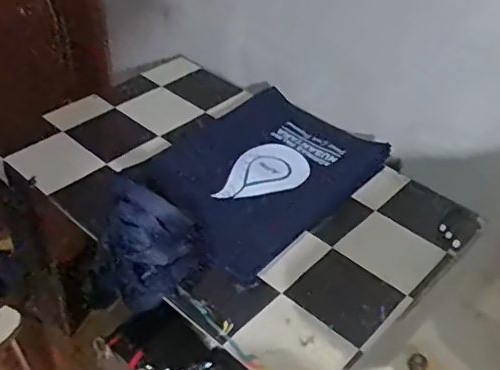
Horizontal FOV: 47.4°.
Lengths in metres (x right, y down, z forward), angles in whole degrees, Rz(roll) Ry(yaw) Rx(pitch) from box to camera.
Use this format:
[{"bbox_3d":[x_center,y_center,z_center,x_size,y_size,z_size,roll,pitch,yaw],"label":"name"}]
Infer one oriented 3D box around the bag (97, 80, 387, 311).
[{"bbox_3d":[-0.033,-0.031,0.971,0.326,0.131,0.543,29,47,29],"label":"bag"}]

